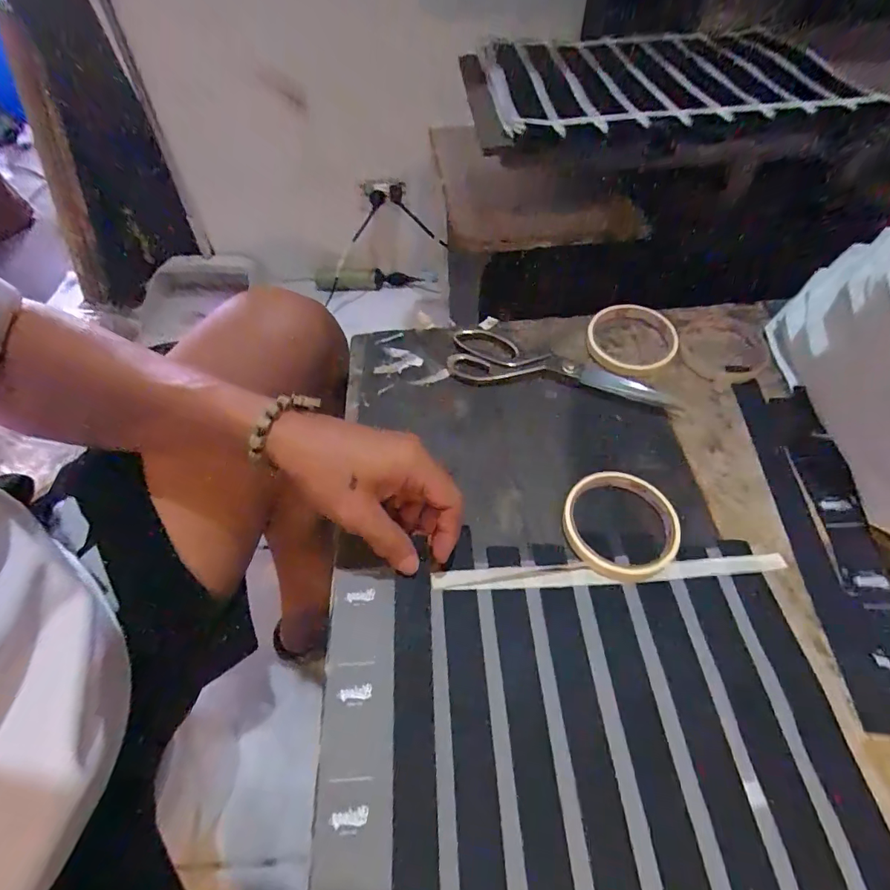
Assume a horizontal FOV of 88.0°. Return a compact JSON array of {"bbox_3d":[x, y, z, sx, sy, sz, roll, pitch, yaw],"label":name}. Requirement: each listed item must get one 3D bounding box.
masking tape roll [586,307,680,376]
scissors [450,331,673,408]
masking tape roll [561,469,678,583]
[{"bbox_3d":[0.194,-0.113,0.477,0.086,0.017,0.097,37,61,24],"label":"masking tape roll"},{"bbox_3d":[0.111,-0.081,0.459,0.213,0.016,0.059,10,54,8],"label":"scissors"},{"bbox_3d":[0.138,0.063,0.363,0.086,0.012,0.089,0,53,0],"label":"masking tape roll"}]

